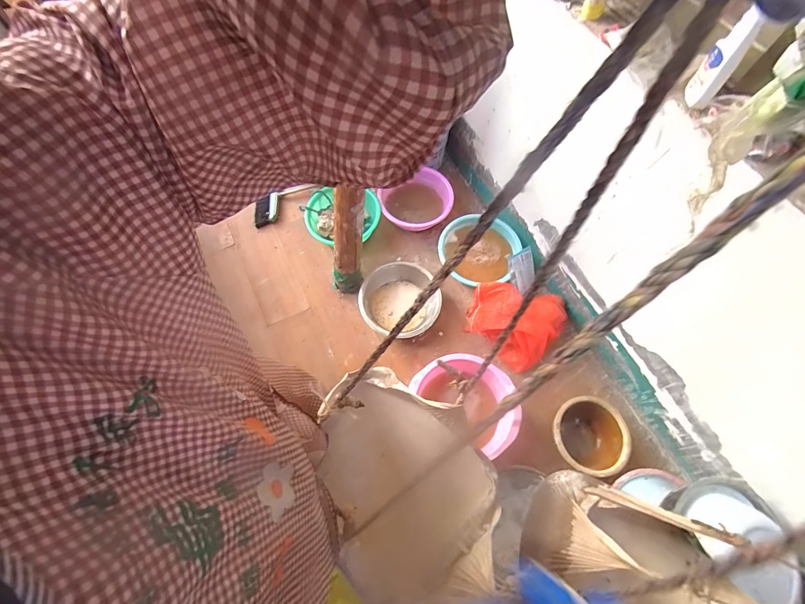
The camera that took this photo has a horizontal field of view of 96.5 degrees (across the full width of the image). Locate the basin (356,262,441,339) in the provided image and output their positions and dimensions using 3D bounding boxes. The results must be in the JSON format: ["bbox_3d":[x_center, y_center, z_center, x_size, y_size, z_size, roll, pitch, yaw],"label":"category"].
[{"bbox_3d":[-0.018,-0.007,1.552,0.322,0.141,0.295,1,65,-2],"label":"basin"}]

